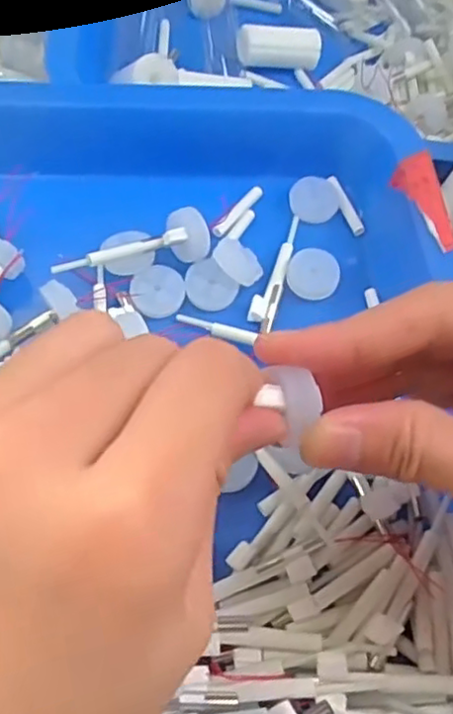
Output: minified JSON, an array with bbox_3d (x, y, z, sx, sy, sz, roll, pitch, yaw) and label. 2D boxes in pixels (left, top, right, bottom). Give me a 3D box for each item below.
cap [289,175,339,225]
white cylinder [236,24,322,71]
[{"bbox_3d":[0.038,-0.068,0.286,0.022,0.004,0.021,-22,79,-10],"label":"cap"},{"bbox_3d":[0.027,-0.160,0.342,0.044,0.014,0.020,0,54,-4],"label":"white cylinder"}]

